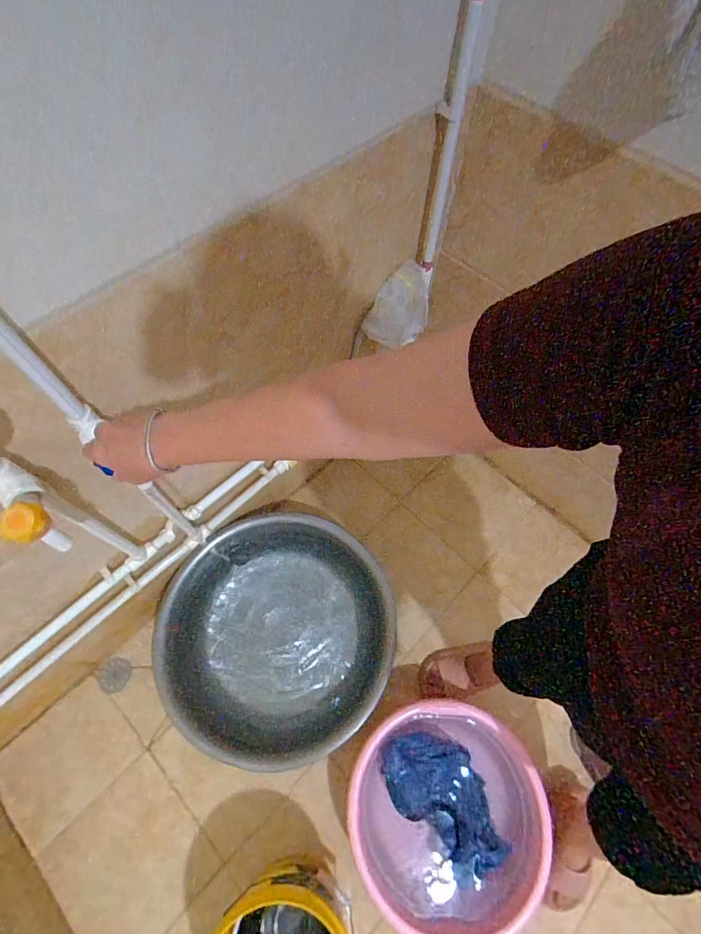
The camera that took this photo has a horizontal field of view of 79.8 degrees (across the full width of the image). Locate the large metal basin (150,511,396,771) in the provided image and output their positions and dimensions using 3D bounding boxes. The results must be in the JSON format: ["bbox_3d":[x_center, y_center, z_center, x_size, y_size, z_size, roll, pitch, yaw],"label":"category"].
[{"bbox_3d":[-0.173,0.402,1.055,0.578,0.164,0.529,1,64,-2],"label":"large metal basin"}]

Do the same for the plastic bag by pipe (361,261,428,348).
[{"bbox_3d":[0.106,-0.331,0.889,0.080,0.132,0.157,35,68,14],"label":"plastic bag by pipe"}]

